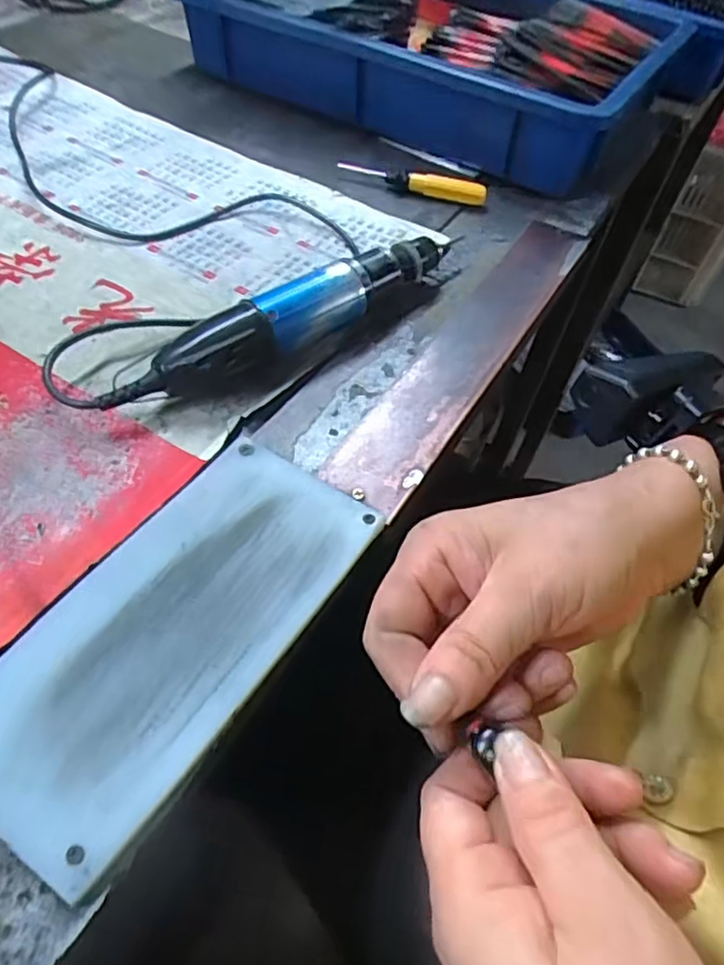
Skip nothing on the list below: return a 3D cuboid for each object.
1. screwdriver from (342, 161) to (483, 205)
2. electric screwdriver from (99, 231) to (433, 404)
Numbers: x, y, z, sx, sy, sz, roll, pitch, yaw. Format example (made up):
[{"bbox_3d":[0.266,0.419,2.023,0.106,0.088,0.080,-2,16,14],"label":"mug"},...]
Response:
[{"bbox_3d":[0.041,-0.251,0.527,0.124,0.018,0.020,22,53,13],"label":"screwdriver"},{"bbox_3d":[-0.041,-0.100,0.387,0.234,0.042,0.031,-35,61,-28],"label":"electric screwdriver"}]

